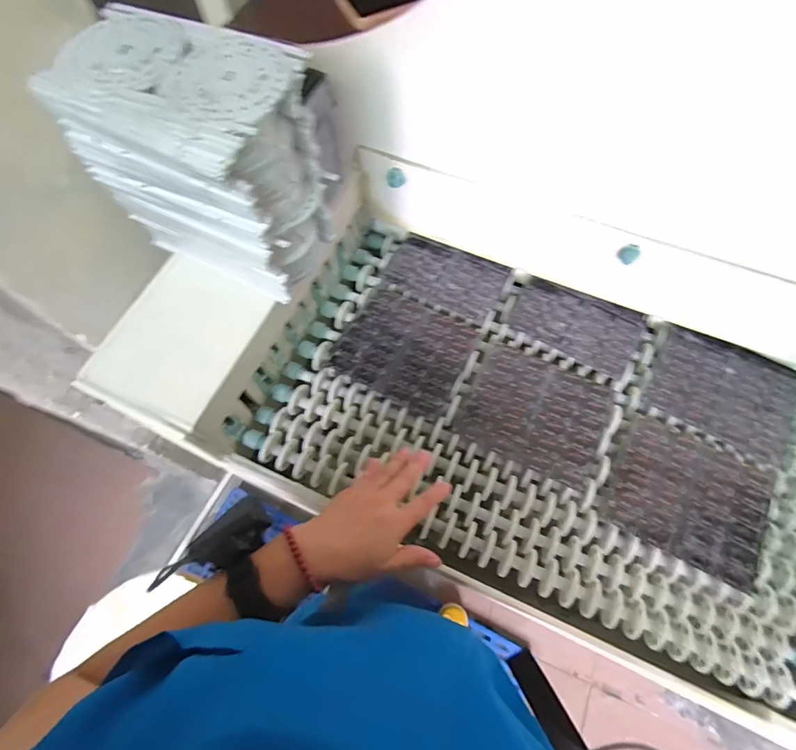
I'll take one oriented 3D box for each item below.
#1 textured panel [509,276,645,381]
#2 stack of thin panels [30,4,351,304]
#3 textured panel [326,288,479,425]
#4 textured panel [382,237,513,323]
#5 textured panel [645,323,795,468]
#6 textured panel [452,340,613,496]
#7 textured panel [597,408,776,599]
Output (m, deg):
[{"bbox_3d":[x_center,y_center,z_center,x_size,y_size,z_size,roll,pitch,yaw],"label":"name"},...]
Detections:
[{"bbox_3d":[0.249,-0.075,0.631,0.176,0.010,0.101,29,68,14],"label":"textured panel"},{"bbox_3d":[-0.191,-0.213,0.462,0.208,0.204,0.134,23,67,12],"label":"stack of thin panels"},{"bbox_3d":[0.010,-0.037,0.621,0.169,0.012,0.156,23,67,12],"label":"textured panel"},{"bbox_3d":[0.071,-0.150,0.673,0.170,0.014,0.102,26,68,13],"label":"textured panel"},{"bbox_3d":[0.435,0.021,0.595,0.183,0.025,0.152,23,67,12],"label":"textured panel"},{"bbox_3d":[0.179,0.049,0.576,0.170,0.012,0.150,23,67,12],"label":"textured panel"},{"bbox_3d":[0.350,0.141,0.531,0.172,0.015,0.151,26,68,13],"label":"textured panel"}]

